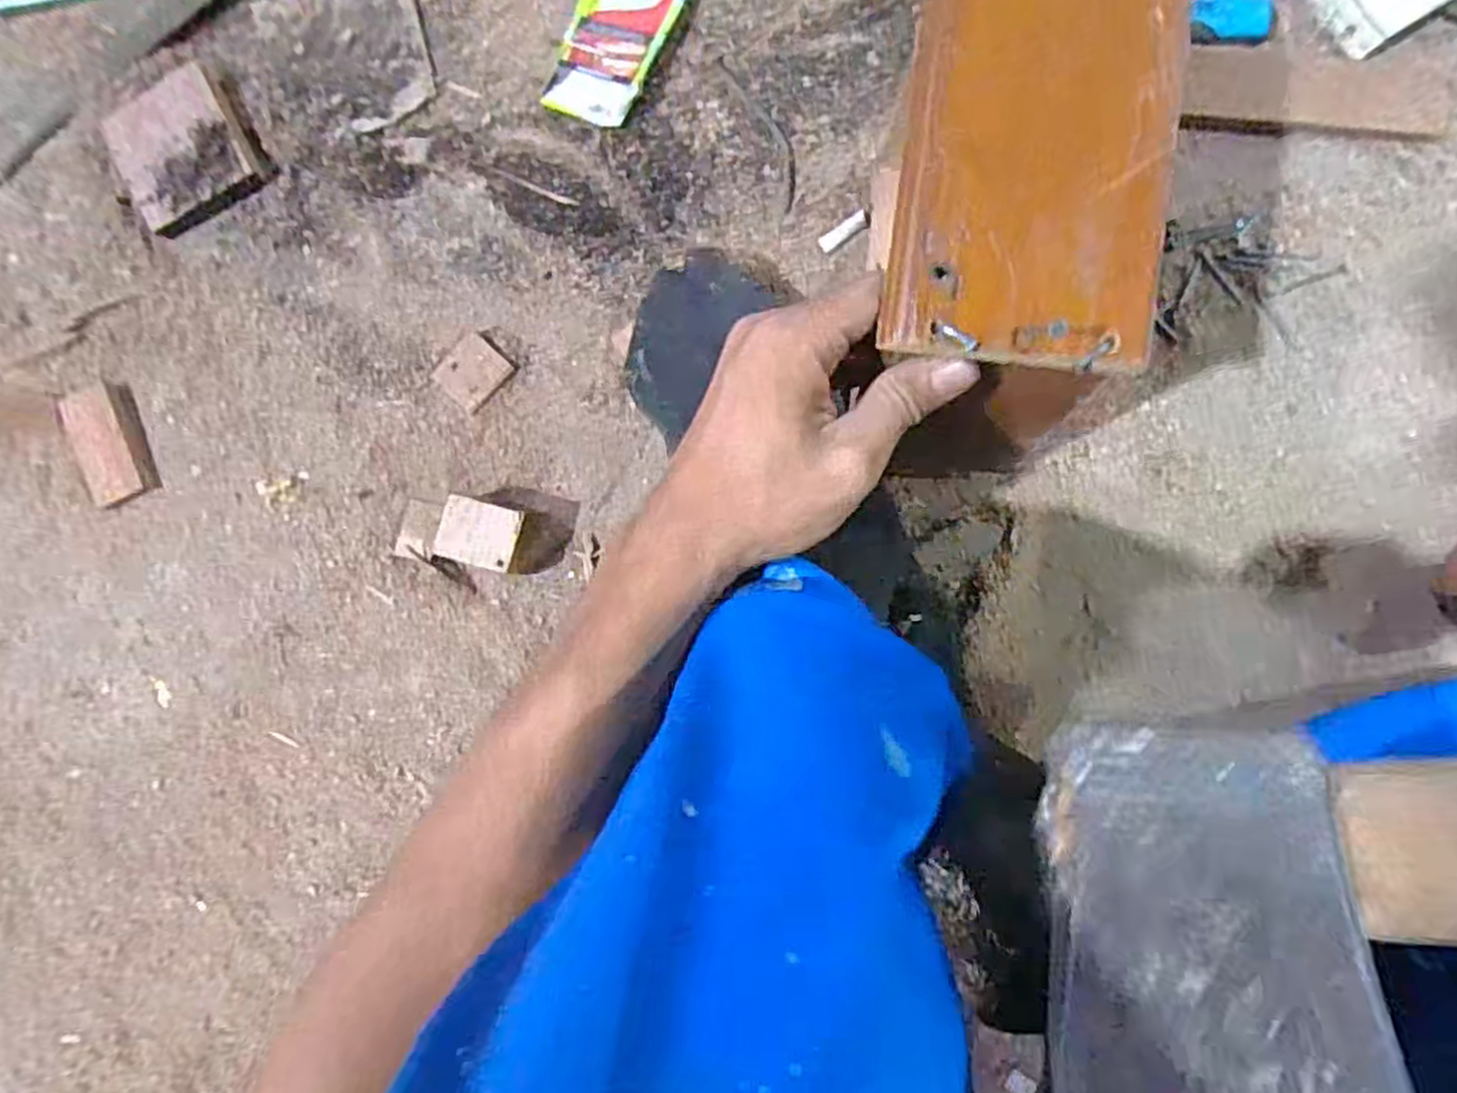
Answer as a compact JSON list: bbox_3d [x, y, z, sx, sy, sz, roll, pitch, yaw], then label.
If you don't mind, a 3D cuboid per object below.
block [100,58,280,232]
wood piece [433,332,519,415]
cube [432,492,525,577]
[{"bbox_3d":[-0.342,-0.251,0.487,0.085,0.015,0.086,-31,85,6],"label":"block"},{"bbox_3d":[-0.154,-0.105,0.469,0.036,0.005,0.039,45,95,6],"label":"wood piece"},{"bbox_3d":[-0.139,-0.007,0.448,0.048,0.036,0.036,13,91,8],"label":"cube"}]

